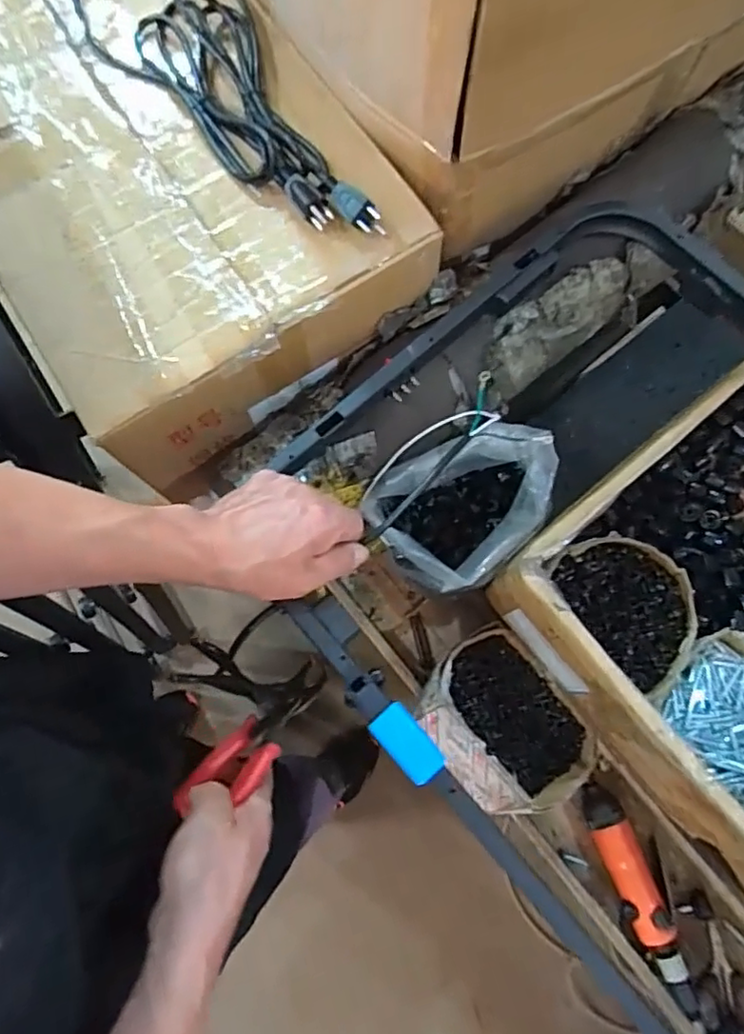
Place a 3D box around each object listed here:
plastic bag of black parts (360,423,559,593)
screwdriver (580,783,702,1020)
[{"bbox_3d":[0.095,-0.001,0.617,0.177,0.126,0.127,-22,76,-4],"label":"plastic bag of black parts"},{"bbox_3d":[0.280,0.398,0.643,0.050,0.039,0.221,-16,76,-3],"label":"screwdriver"}]

